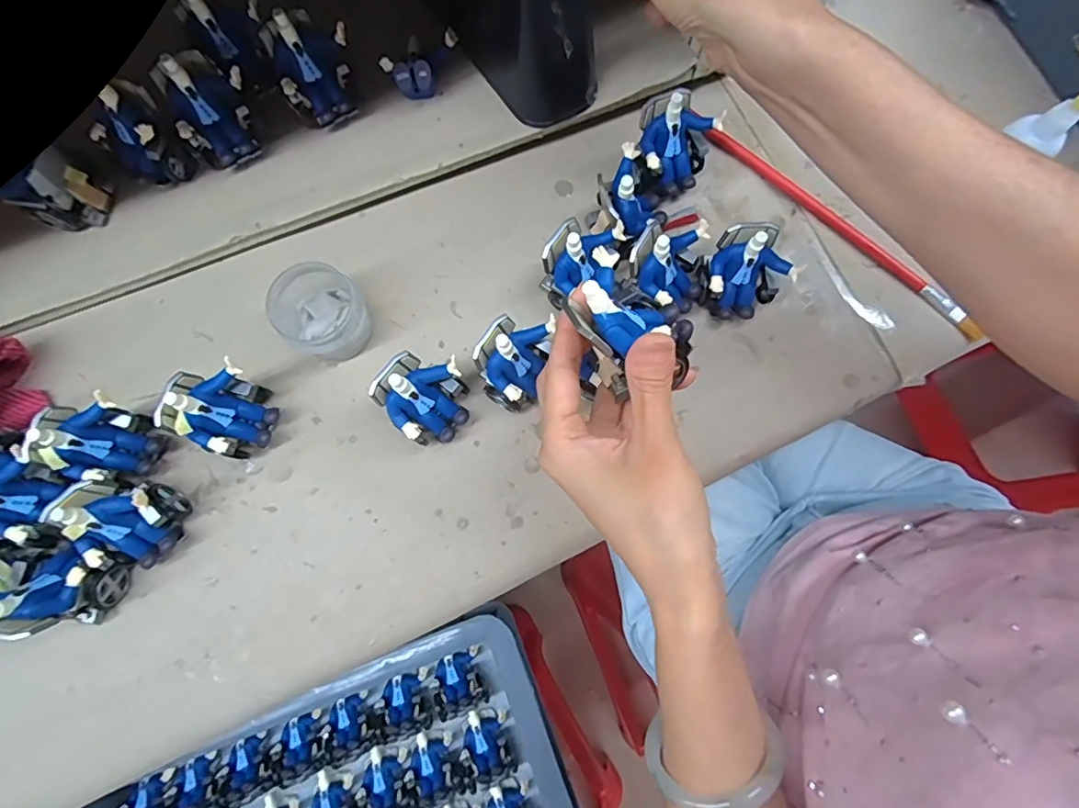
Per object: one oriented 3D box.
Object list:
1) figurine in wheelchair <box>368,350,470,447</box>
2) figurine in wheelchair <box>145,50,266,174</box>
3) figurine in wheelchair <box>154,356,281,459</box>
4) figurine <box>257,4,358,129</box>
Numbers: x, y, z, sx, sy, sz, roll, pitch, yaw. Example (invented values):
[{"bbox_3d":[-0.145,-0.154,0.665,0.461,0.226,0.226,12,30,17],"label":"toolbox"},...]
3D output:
[{"bbox_3d":[-0.067,-0.004,0.329,0.047,0.060,0.051,41,81,7],"label":"figurine in wheelchair"},{"bbox_3d":[-0.212,-0.187,0.342,0.044,0.058,0.045,-32,81,-6],"label":"figurine in wheelchair"},{"bbox_3d":[-0.189,0.003,0.325,0.043,0.063,0.052,17,79,3],"label":"figurine in wheelchair"},{"bbox_3d":[-0.144,-0.216,0.348,0.048,0.056,0.044,0,79,0],"label":"figurine"}]

